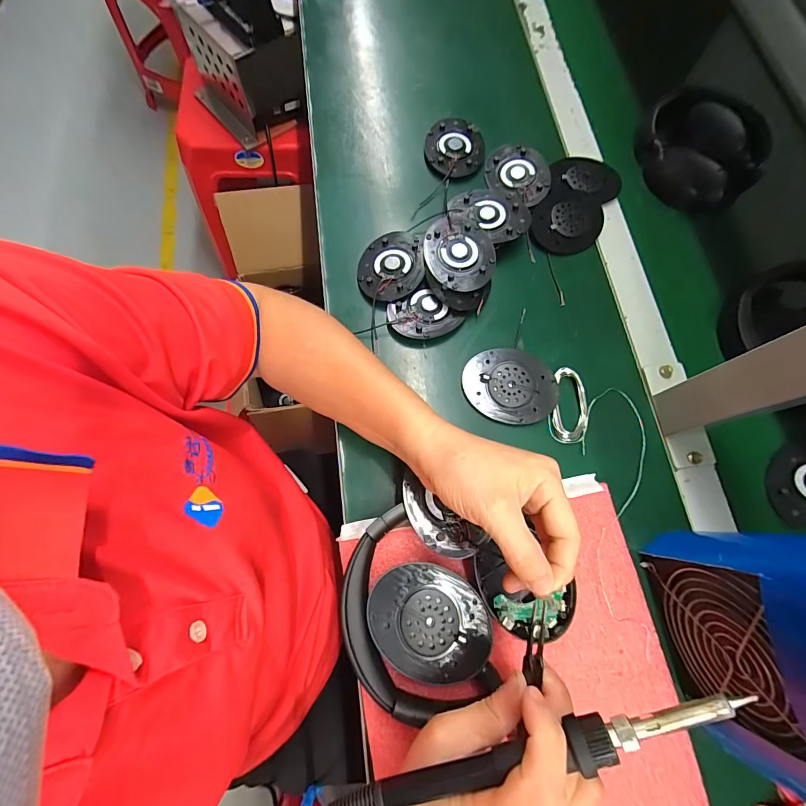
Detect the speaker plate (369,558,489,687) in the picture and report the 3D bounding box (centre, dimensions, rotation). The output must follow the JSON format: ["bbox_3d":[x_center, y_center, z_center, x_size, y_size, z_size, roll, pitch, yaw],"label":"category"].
[{"bbox_3d":[0.019,0.156,0.272,0.084,0.008,0.074,1,73,-3],"label":"speaker plate"}]

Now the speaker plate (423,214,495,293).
[{"bbox_3d":[0.057,-0.151,0.380,0.068,0.010,0.082,-4,74,0],"label":"speaker plate"}]

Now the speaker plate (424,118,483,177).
[{"bbox_3d":[0.059,-0.290,0.432,0.067,0.007,0.073,0,74,1],"label":"speaker plate"}]

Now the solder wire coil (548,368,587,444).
[{"bbox_3d":[0.153,0.002,0.350,0.033,0.007,0.069,11,75,4],"label":"solder wire coil"}]

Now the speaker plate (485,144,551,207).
[{"bbox_3d":[0.128,-0.254,0.422,0.072,0.010,0.075,0,74,1],"label":"speaker plate"}]

